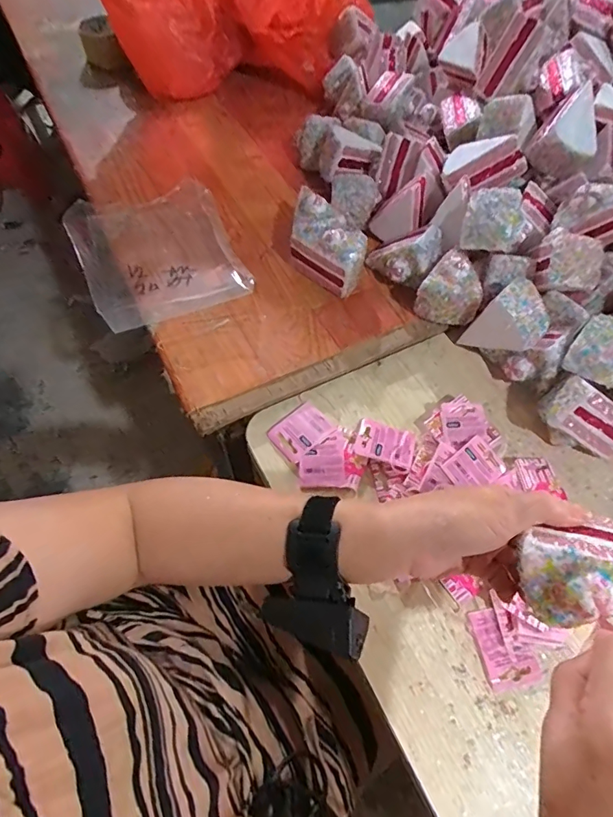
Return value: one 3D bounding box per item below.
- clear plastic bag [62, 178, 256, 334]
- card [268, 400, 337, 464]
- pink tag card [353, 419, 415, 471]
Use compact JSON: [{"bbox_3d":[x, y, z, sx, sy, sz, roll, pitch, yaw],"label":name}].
[{"bbox_3d":[-0.192,-0.202,0.574,0.187,0.051,0.232,-25,66,-8],"label":"clear plastic bag"},{"bbox_3d":[-0.005,0.023,0.474,0.060,0.009,0.046,-37,68,-18],"label":"card"},{"bbox_3d":[0.081,0.036,0.468,0.059,0.004,0.044,18,58,9],"label":"pink tag card"}]

